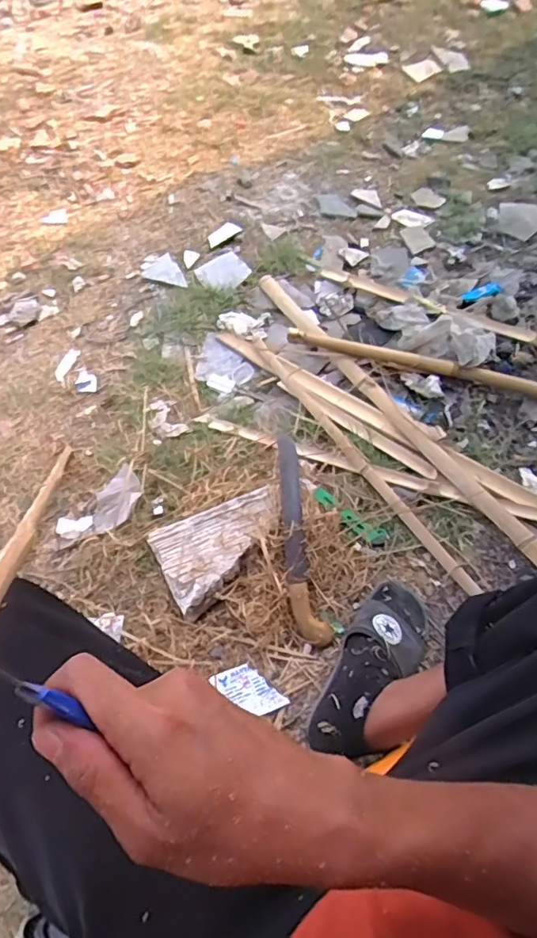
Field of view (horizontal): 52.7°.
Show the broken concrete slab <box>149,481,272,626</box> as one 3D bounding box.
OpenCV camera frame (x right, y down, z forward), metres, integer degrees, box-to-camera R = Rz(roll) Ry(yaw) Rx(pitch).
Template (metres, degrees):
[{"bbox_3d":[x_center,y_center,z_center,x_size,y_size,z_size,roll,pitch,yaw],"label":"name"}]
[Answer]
[{"bbox_3d":[-0.068,0.118,0.819,0.193,0.059,0.139,-26,64,-14],"label":"broken concrete slab"}]

